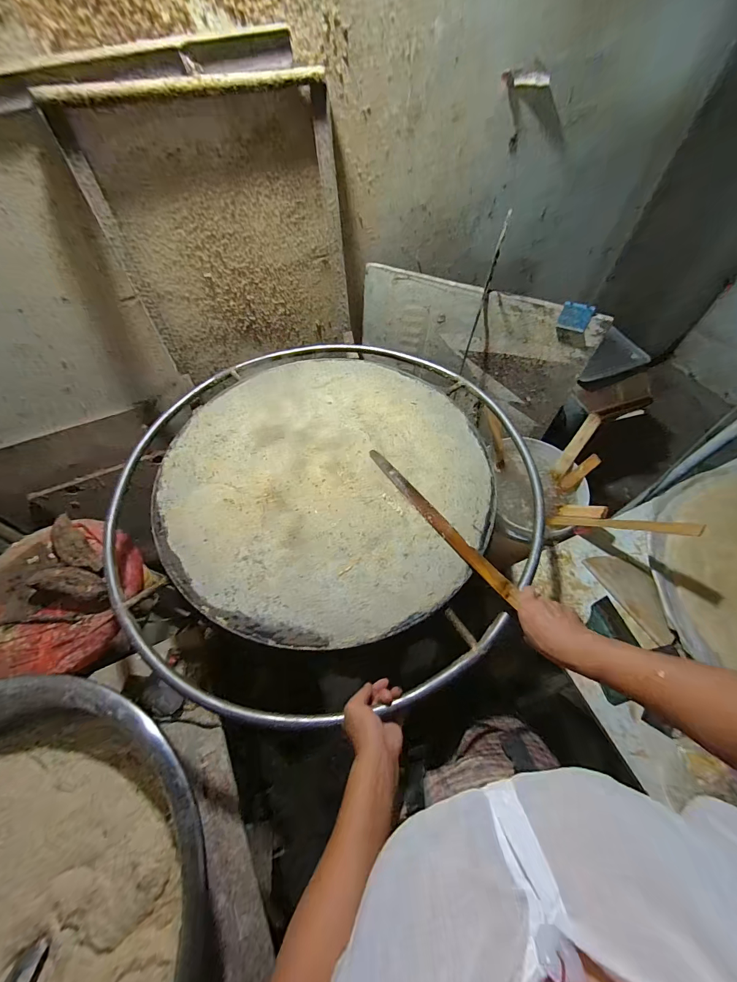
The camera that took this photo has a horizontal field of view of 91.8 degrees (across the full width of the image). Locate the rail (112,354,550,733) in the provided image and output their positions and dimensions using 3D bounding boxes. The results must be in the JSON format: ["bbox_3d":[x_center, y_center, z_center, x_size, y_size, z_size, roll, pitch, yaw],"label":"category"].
[{"bbox_3d":[-0.083,-0.016,0.714,0.831,0.048,0.808,1,58,0],"label":"rail"}]

